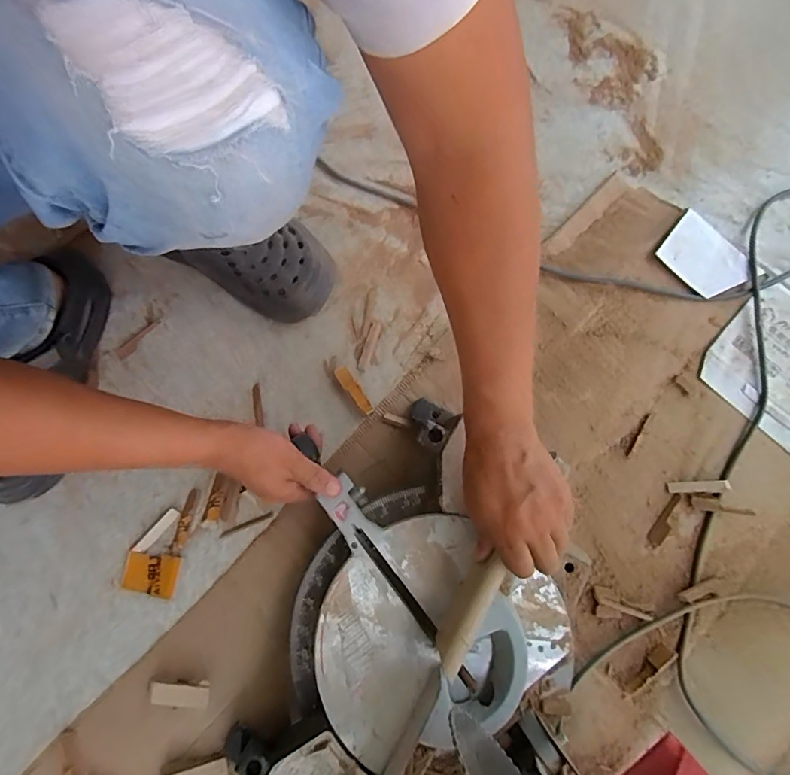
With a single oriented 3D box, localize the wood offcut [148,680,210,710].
[{"bbox_3d":[-0.240,0.341,0.519,0.066,0.013,0.025,6,78,1],"label":"wood offcut"}]

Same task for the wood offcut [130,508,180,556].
[{"bbox_3d":[-0.287,0.173,0.560,0.014,0.005,0.068,41,81,8],"label":"wood offcut"}]

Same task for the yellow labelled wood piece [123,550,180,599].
[{"bbox_3d":[-0.288,0.220,0.551,0.064,0.014,0.044,7,78,1],"label":"yellow labelled wood piece"}]

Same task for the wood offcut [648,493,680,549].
[{"bbox_3d":[0.330,0.163,0.569,0.016,0.004,0.071,36,80,7],"label":"wood offcut"}]

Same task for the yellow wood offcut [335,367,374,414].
[{"bbox_3d":[-0.052,0.004,0.596,0.017,0.016,0.067,-39,80,-8],"label":"yellow wood offcut"}]

